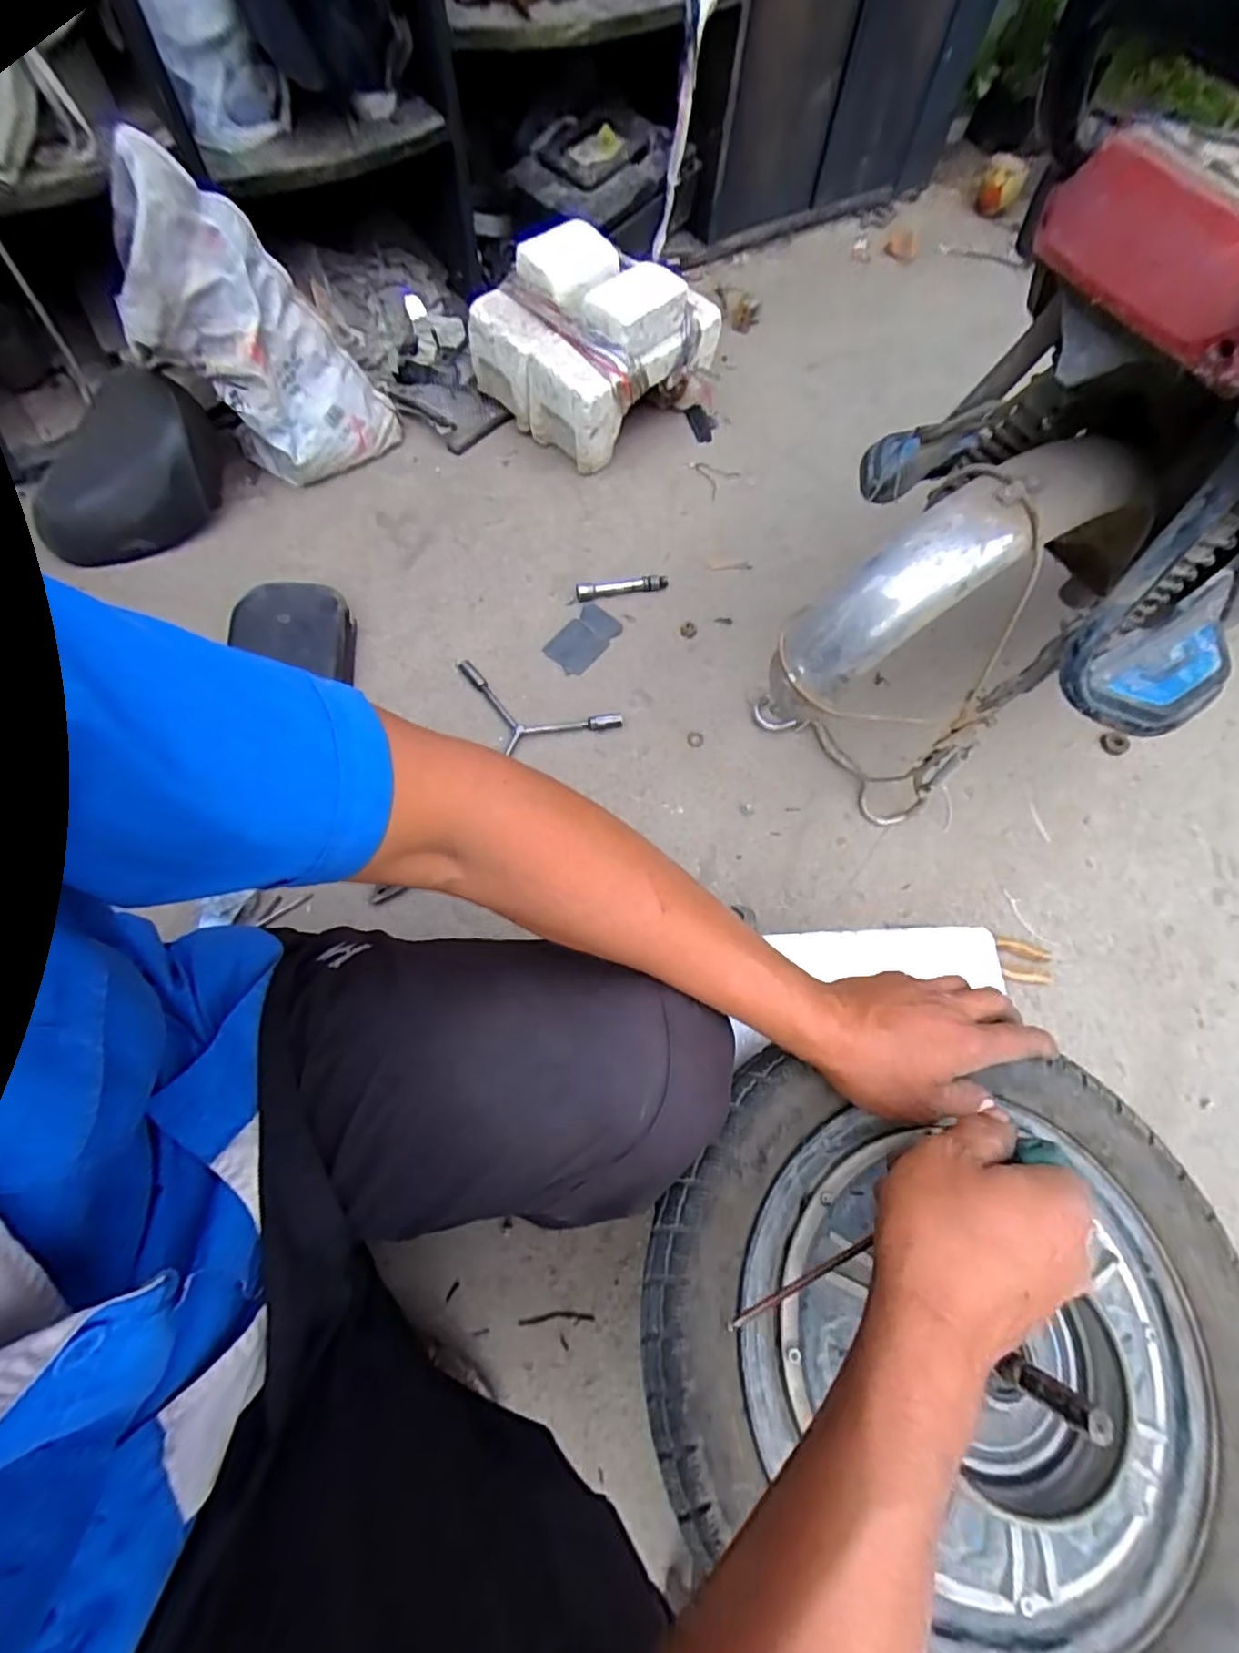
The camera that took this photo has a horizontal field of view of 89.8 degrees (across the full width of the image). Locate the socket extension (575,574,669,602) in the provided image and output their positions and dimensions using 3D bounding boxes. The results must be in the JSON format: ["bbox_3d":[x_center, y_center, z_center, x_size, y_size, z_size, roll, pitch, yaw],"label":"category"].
[{"bbox_3d":[0.004,-0.382,0.999,0.146,0.024,0.029,-7,67,-5],"label":"socket extension"}]

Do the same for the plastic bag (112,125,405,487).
[{"bbox_3d":[-0.510,-0.691,0.893,0.297,0.352,0.154,-21,70,-13],"label":"plastic bag"}]

